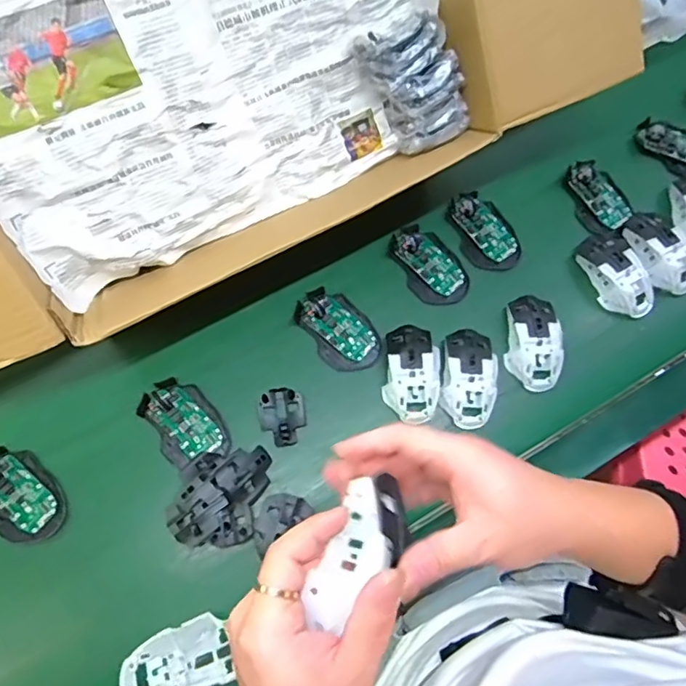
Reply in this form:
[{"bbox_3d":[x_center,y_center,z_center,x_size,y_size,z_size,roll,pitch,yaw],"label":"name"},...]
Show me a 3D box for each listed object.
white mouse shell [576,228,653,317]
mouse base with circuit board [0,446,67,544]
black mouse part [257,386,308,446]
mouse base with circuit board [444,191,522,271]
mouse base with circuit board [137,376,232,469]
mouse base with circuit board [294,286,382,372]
[{"bbox_3d":[0.350,-0.092,0.687,0.069,0.033,0.118,-21,73,-5],"label":"white mouse shell"},{"bbox_3d":[-0.357,0.165,0.592,0.071,0.033,0.115,-39,76,-10],"label":"mouse base with circuit board"},{"bbox_3d":[-0.070,0.086,0.632,0.053,0.012,0.066,-6,72,-1],"label":"black mouse part"},{"bbox_3d":[0.186,-0.147,0.710,0.071,0.017,0.112,-25,74,-7],"label":"mouse base with circuit board"},{"bbox_3d":[-0.182,0.091,0.623,0.072,0.027,0.110,-32,75,-9],"label":"mouse base with circuit board"},{"bbox_3d":[-0.004,-0.018,0.664,0.074,0.018,0.113,-34,75,-9],"label":"mouse base with circuit board"}]

